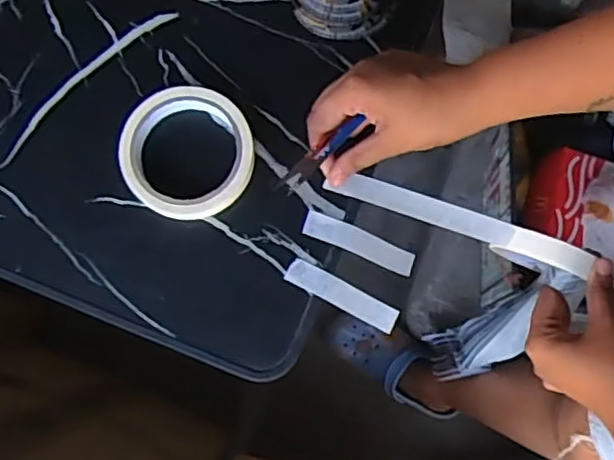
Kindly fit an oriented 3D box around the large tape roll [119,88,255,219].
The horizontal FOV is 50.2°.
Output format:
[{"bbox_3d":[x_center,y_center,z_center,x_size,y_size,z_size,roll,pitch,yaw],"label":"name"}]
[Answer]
[{"bbox_3d":[-0.089,-0.058,0.488,0.097,0.024,0.094,0,76,1],"label":"large tape roll"}]

